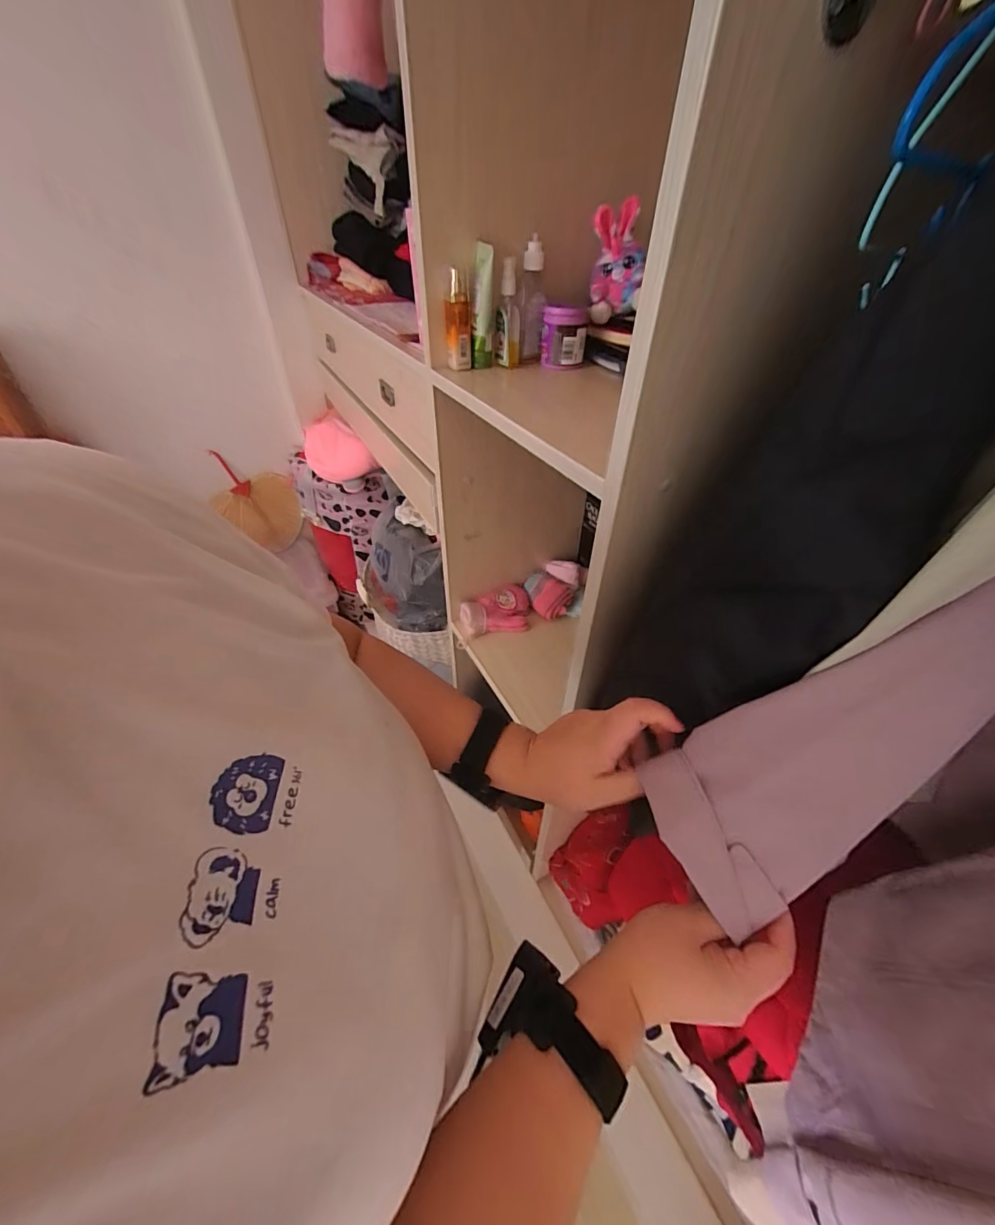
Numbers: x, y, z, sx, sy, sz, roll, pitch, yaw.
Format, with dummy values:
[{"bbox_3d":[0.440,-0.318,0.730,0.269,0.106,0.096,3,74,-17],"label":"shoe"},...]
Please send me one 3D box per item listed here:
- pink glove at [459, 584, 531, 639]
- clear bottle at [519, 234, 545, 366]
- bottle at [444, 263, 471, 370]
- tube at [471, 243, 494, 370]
[{"bbox_3d":[-0.003,0.007,1.004,0.165,0.068,0.091,-13,44,-14],"label":"pink glove"},{"bbox_3d":[0.048,-0.434,0.637,0.032,0.141,0.032,0,42,0],"label":"clear bottle"},{"bbox_3d":[-0.054,-0.399,0.614,0.034,0.116,0.026,-2,42,-3],"label":"bottle"},{"bbox_3d":[-0.022,-0.416,0.621,0.029,0.141,0.045,-2,42,-3],"label":"tube"}]

